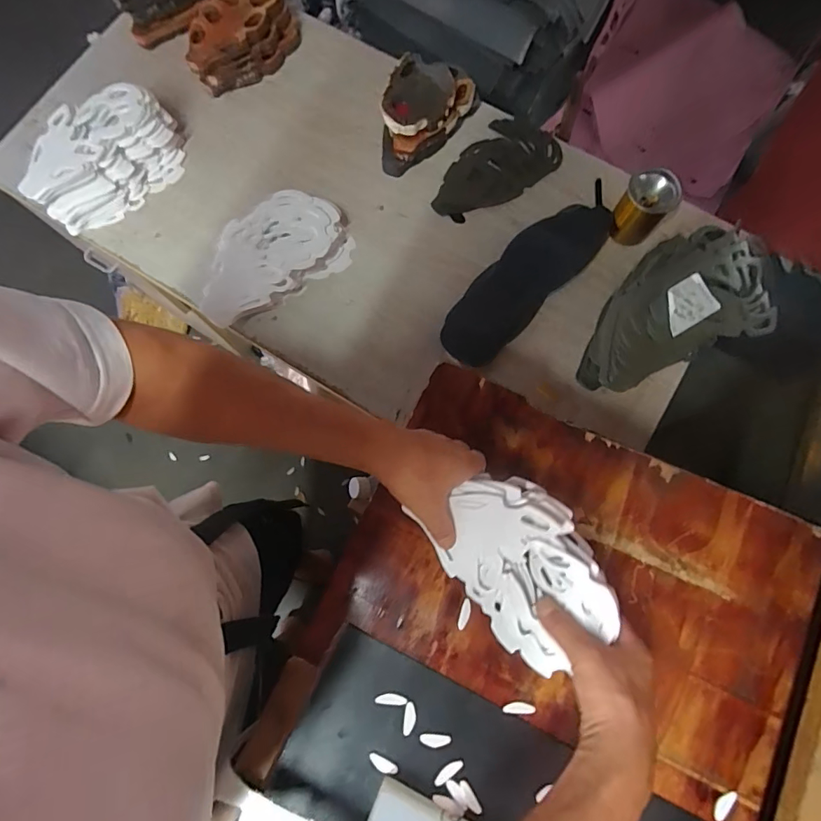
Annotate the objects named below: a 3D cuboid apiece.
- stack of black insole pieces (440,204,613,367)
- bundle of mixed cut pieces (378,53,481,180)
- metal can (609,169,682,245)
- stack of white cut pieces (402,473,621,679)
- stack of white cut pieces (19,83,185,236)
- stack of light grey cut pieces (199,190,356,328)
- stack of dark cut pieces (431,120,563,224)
[{"bbox_3d":[0.177,-0.205,0.706,0.325,0.034,0.110,-44,79,-10],"label":"stack of black insole pieces"},{"bbox_3d":[0.011,-0.497,0.755,0.124,0.076,0.205,42,79,11],"label":"bundle of mixed cut pieces"},{"bbox_3d":[0.359,-0.310,0.710,0.070,0.103,0.065,0,75,1],"label":"metal can"},{"bbox_3d":[0.113,0.159,0.457,0.132,0.051,0.195,-39,82,20],"label":"stack of white cut pieces"},{"bbox_3d":[-0.491,-0.405,0.735,0.240,0.101,0.116,-34,77,-8],"label":"stack of white cut pieces"},{"bbox_3d":[-0.219,-0.235,0.709,0.243,0.065,0.134,-40,78,-9],"label":"stack of light grey cut pieces"},{"bbox_3d":[0.140,-0.404,0.765,0.230,0.020,0.123,-38,78,-9],"label":"stack of dark cut pieces"}]

